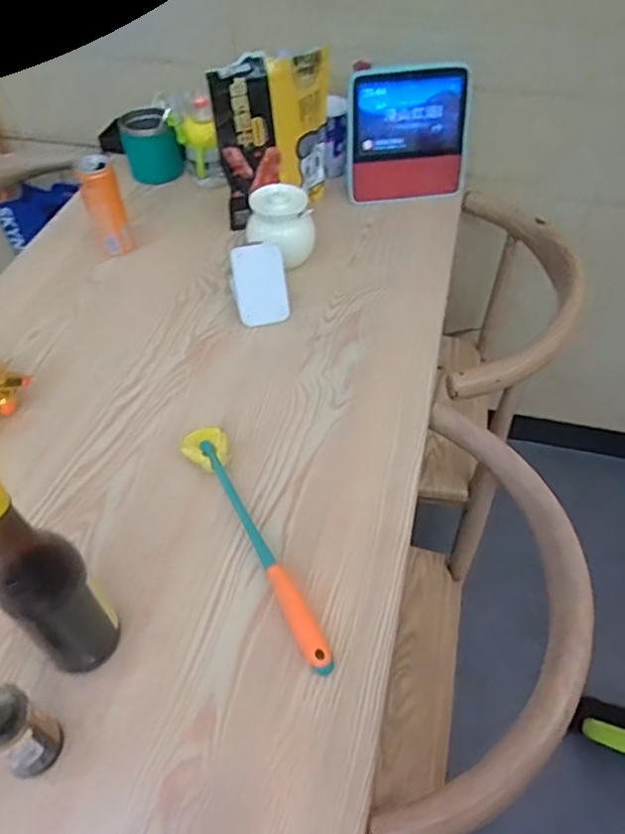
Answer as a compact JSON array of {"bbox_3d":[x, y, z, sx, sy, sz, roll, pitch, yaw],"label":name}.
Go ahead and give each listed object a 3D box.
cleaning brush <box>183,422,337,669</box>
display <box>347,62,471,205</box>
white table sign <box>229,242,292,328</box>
[{"bbox_3d":[-0.060,0.128,0.643,0.045,0.026,0.306,-23,55,-18],"label":"cleaning brush"},{"bbox_3d":[0.164,-0.474,1.037,0.205,0.188,0.086,-1,51,-1],"label":"display"},{"bbox_3d":[-0.073,-0.185,0.859,0.074,0.110,0.012,-10,16,-3],"label":"white table sign"}]

